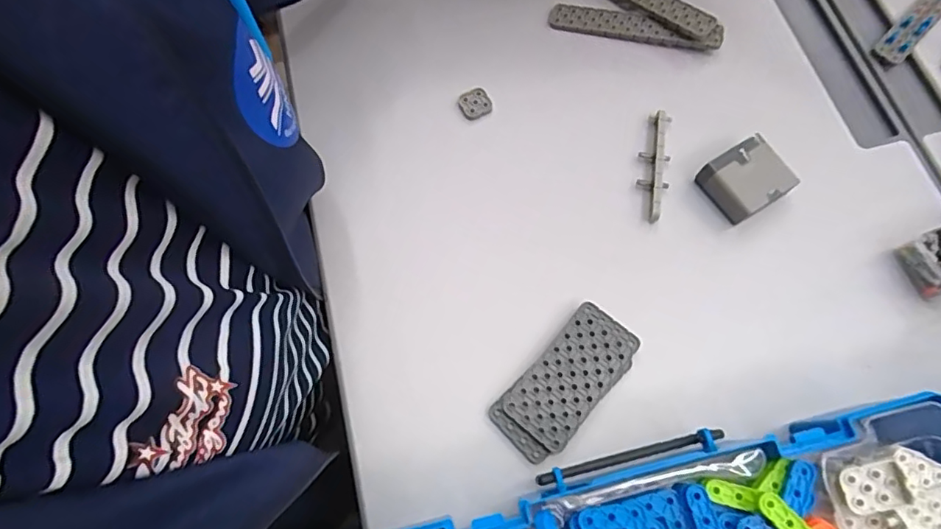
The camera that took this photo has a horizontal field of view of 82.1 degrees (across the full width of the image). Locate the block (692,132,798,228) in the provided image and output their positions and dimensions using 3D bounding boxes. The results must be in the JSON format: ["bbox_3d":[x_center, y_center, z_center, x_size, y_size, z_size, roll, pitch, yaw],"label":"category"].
[{"bbox_3d":[0.222,-0.069,0.433,0.054,0.034,0.054,-33,73,-10],"label":"block"}]

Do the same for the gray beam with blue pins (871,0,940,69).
[{"bbox_3d":[0.413,-0.229,0.490,0.026,0.012,0.142,43,76,14],"label":"gray beam with blue pins"}]

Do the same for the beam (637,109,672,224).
[{"bbox_3d":[0.150,-0.081,0.440,0.023,0.013,0.098,10,71,4],"label":"beam"}]

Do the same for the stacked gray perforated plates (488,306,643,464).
[{"bbox_3d":[0.068,0.083,0.384,0.051,0.014,0.112,41,76,14],"label":"stacked gray perforated plates"}]

